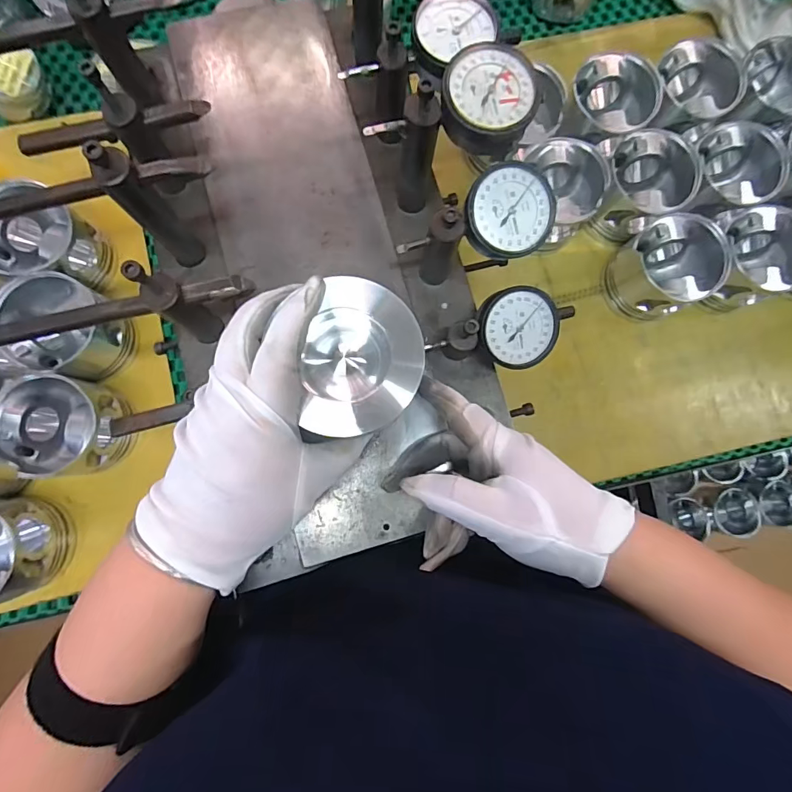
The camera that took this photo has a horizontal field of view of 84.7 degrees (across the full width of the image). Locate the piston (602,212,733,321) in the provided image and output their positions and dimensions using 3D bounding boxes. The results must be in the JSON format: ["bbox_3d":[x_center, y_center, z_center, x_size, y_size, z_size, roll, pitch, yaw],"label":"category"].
[{"bbox_3d":[0.280,-0.132,0.452,0.092,0.087,0.089,0,83,-3],"label":"piston"}]

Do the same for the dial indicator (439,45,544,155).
[{"bbox_3d":[0.053,-0.172,0.253,0.053,0.021,0.055,0,83,-3],"label":"dial indicator"}]

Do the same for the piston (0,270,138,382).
[{"bbox_3d":[-0.305,-0.061,0.404,0.090,0.066,0.084,7,82,-3],"label":"piston"}]

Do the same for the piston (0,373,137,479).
[{"bbox_3d":[-0.294,0.028,0.393,0.090,0.059,0.087,0,83,-3],"label":"piston"}]

